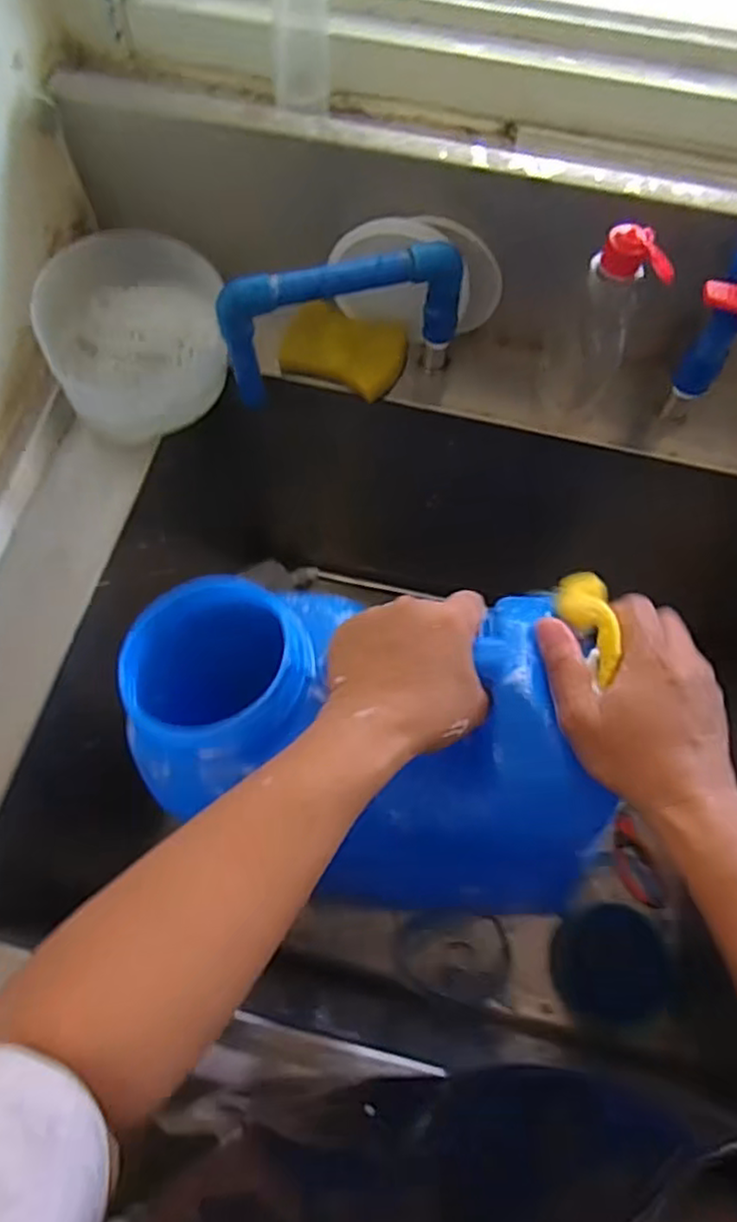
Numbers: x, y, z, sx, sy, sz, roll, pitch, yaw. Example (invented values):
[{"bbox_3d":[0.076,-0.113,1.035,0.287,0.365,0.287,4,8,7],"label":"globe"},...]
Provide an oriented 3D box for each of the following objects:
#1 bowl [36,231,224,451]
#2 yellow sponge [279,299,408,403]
[{"bbox_3d":[-0.185,-0.222,0.558,0.138,0.068,0.157,-14,69,-7],"label":"bowl"},{"bbox_3d":[-0.021,-0.220,0.580,0.095,0.022,0.069,24,69,8],"label":"yellow sponge"}]

